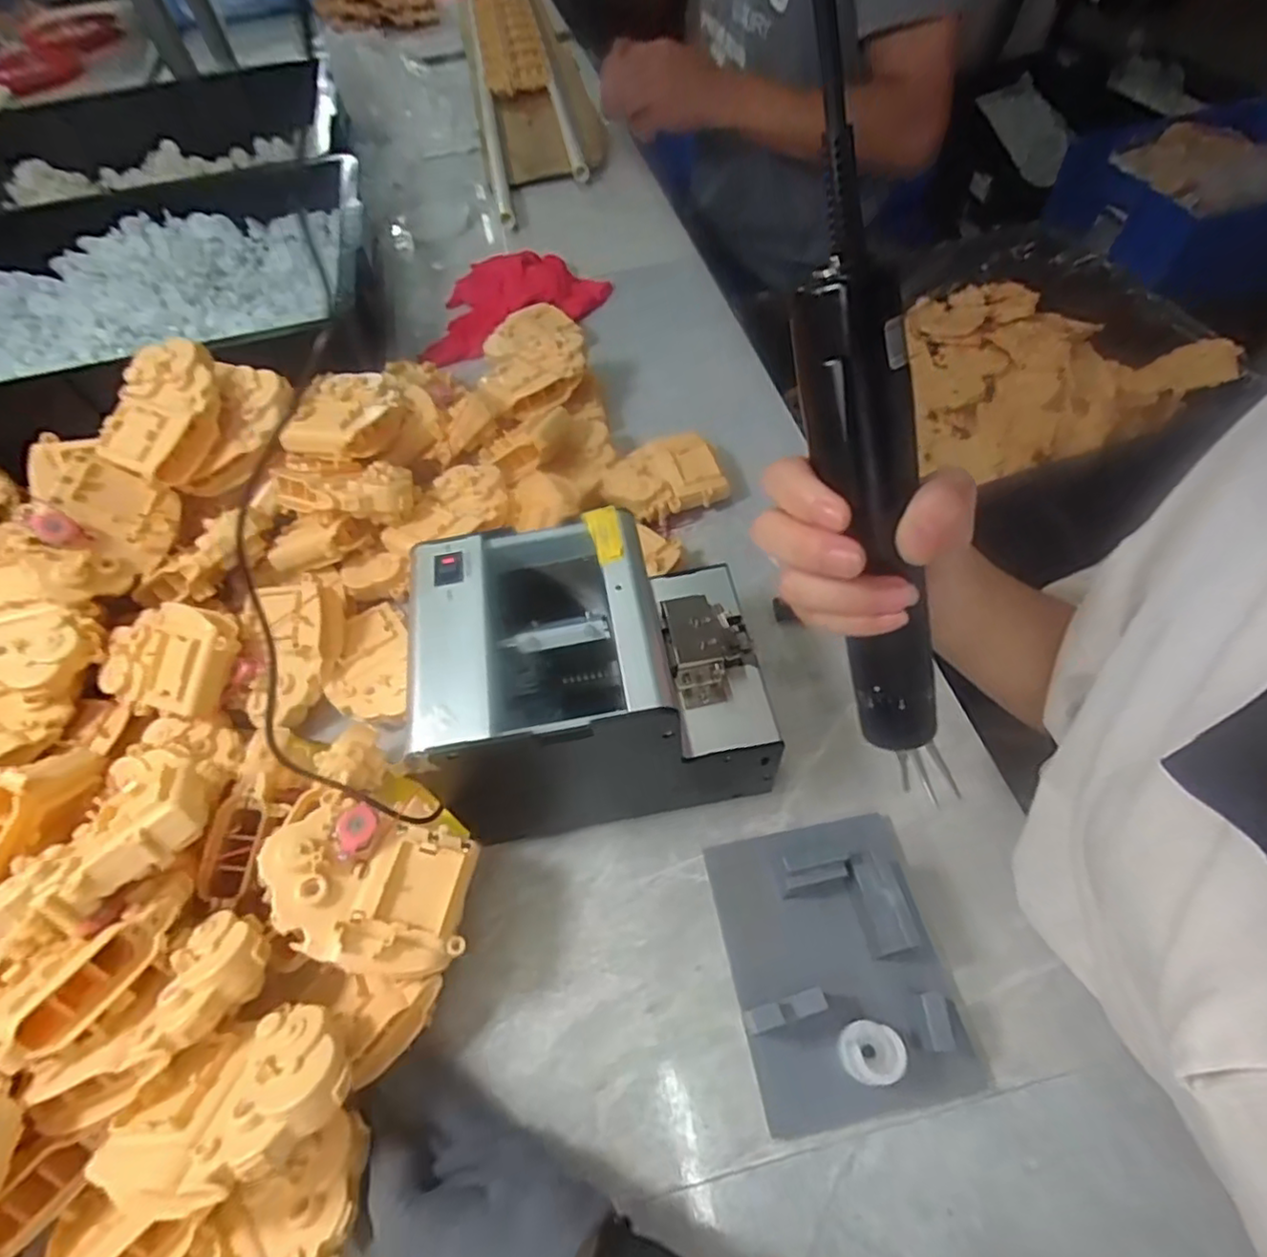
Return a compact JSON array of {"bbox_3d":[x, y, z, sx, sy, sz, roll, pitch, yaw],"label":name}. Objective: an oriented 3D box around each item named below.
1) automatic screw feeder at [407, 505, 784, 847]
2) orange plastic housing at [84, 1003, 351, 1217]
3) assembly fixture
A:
[{"bbox_3d":[-0.021,0.033,0.374,0.189,0.142,0.142,-11,57,-1],"label":"automatic screw feeder"},{"bbox_3d":[-0.168,0.205,0.278,0.097,0.031,0.067,-20,35,-2],"label":"orange plastic housing"},{"bbox_3d":[0.108,0.169,0.336,0.112,0.045,0.137,-11,57,-1],"label":"assembly fixture"}]

